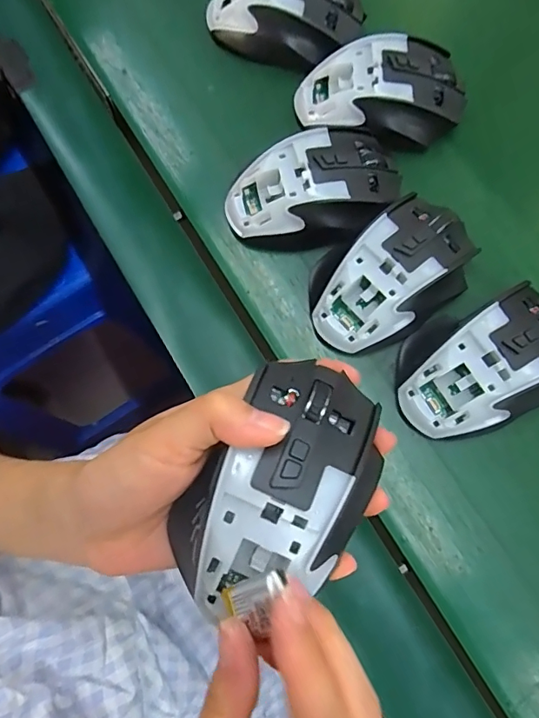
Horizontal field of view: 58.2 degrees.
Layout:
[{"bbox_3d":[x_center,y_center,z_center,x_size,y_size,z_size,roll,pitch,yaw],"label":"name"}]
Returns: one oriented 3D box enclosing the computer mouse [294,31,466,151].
[{"bbox_3d":[0.078,-0.184,0.338,0.110,0.033,0.070,-7,76,-1],"label":"computer mouse"}]

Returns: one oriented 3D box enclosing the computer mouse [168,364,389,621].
[{"bbox_3d":[0.004,0.054,0.200,0.064,0.033,0.107,33,78,8],"label":"computer mouse"}]

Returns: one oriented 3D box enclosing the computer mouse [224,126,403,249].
[{"bbox_3d":[0.030,-0.111,0.323,0.116,0.040,0.071,-17,76,-4],"label":"computer mouse"}]

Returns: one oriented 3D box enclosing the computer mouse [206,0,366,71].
[{"bbox_3d":[0.011,-0.258,0.361,0.114,0.041,0.078,16,76,4],"label":"computer mouse"}]

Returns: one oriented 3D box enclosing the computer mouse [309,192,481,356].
[{"bbox_3d":[0.078,-0.053,0.306,0.111,0.039,0.069,-32,78,-7],"label":"computer mouse"}]

